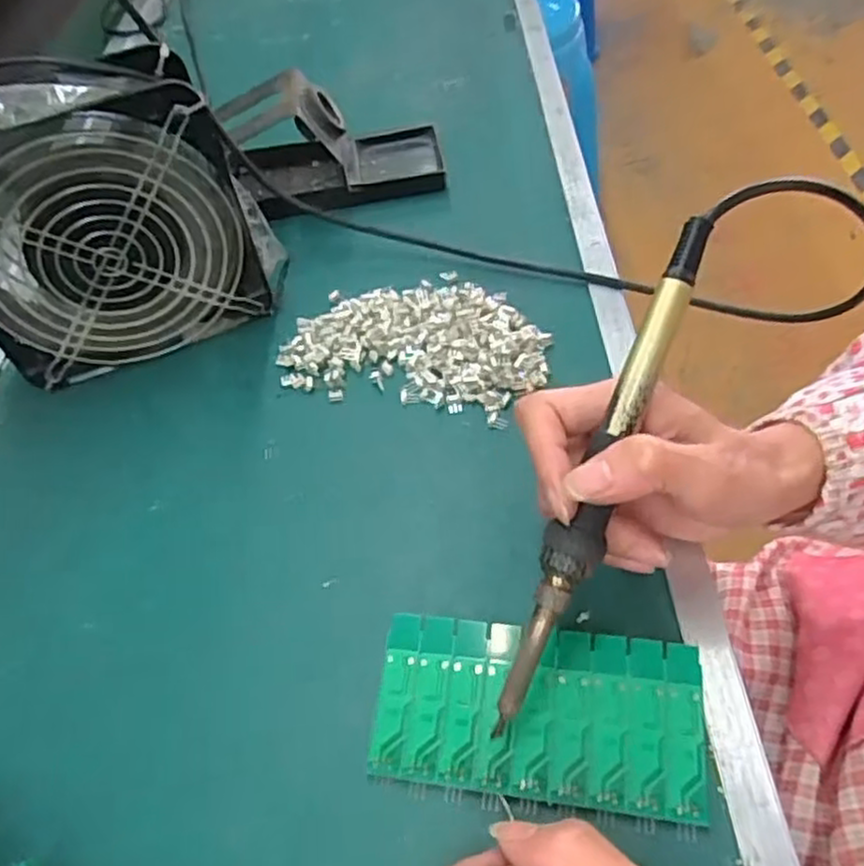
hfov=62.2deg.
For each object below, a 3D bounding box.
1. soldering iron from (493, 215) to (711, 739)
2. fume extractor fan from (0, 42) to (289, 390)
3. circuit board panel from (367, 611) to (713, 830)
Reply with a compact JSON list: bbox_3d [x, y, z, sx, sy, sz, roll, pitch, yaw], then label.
[{"bbox_3d":[0.061,0.015,0.260,0.019,0.014,0.199,21,88,21],"label":"soldering iron"},{"bbox_3d":[-0.176,-0.116,0.393,0.160,0.153,0.061,-21,52,-10],"label":"fume extractor fan"},{"bbox_3d":[0.041,0.109,0.281,0.122,0.017,0.062,4,52,10],"label":"circuit board panel"}]

